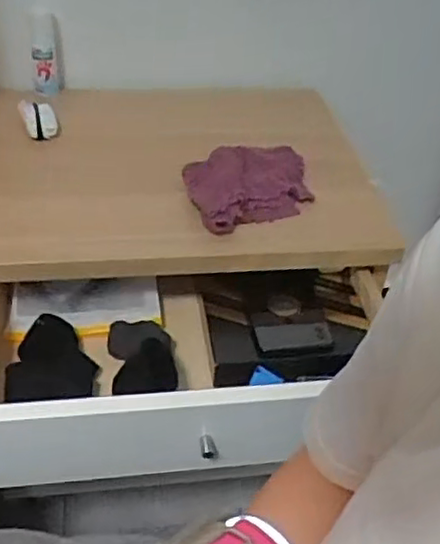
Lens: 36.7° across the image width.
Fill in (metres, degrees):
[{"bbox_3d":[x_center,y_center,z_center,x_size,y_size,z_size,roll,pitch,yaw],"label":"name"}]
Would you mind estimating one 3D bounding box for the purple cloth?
[{"bbox_3d":[0.036,-0.109,0.807,0.177,0.038,0.128,-21,47,-26],"label":"purple cloth"}]

